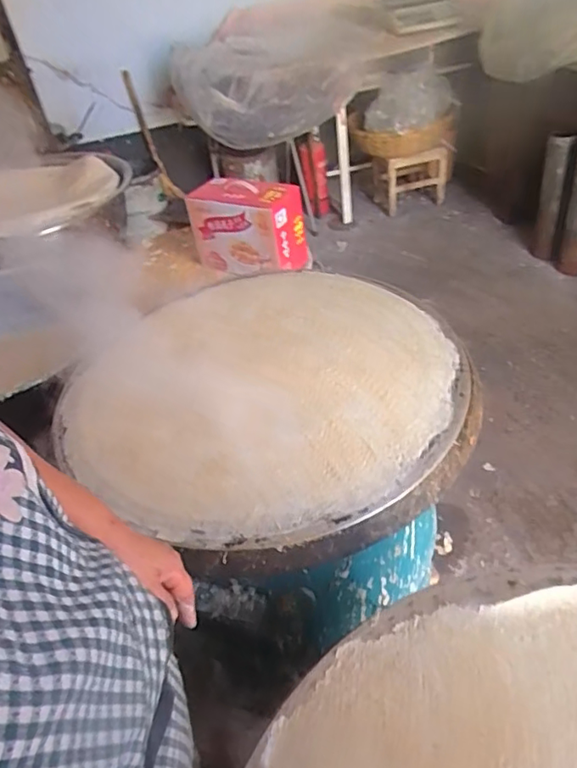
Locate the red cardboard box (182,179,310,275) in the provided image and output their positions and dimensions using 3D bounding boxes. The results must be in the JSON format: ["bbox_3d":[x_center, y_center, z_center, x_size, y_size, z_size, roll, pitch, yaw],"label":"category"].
[{"bbox_3d":[-0.110,-0.412,1.473,0.301,0.201,0.121,15,46,26],"label":"red cardboard box"}]

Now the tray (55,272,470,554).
[{"bbox_3d":[-0.023,-0.009,0.852,0.530,0.052,0.564,-5,38,4],"label":"tray"}]

